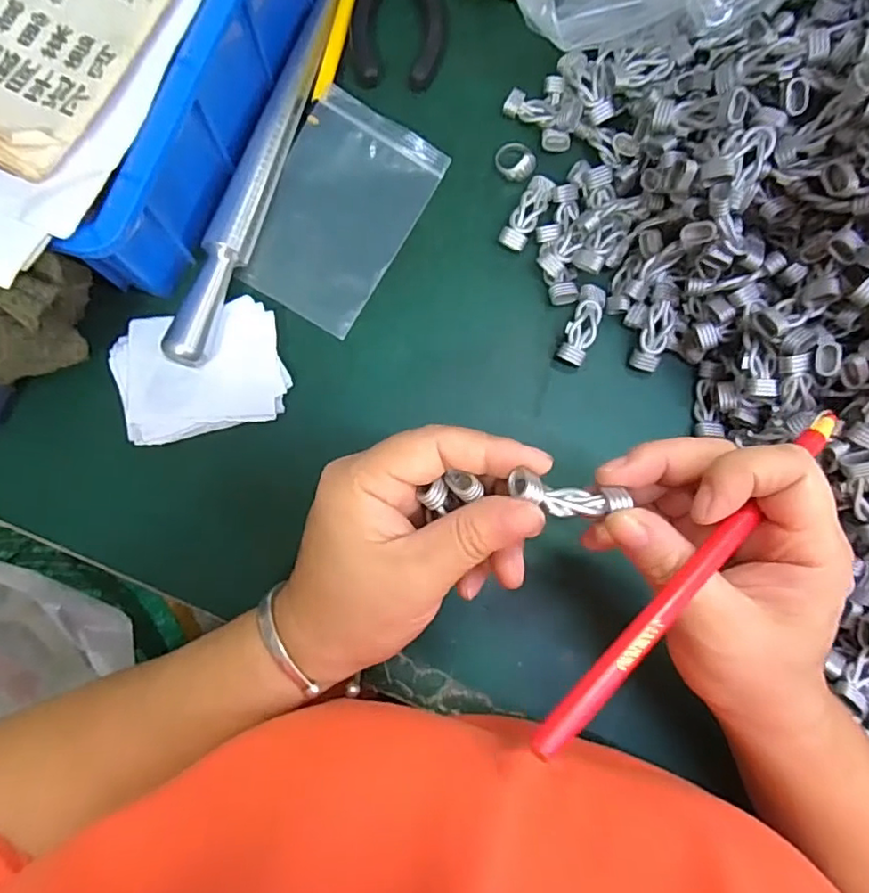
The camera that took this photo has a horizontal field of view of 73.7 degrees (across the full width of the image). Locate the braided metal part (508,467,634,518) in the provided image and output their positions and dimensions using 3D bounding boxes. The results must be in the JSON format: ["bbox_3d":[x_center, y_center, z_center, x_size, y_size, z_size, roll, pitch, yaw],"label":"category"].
[{"bbox_3d":[0.049,0.019,0.212,0.042,0.014,0.012,9,82,-11],"label":"braided metal part"}]

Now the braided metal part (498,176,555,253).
[{"bbox_3d":[0.053,-0.131,0.324,0.015,0.007,0.045,29,82,2],"label":"braided metal part"}]

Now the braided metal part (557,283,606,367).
[{"bbox_3d":[0.082,-0.068,0.318,0.016,0.007,0.046,22,82,1],"label":"braided metal part"}]

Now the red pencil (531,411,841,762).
[{"bbox_3d":[0.093,0.041,0.200,0.167,0.007,0.009,-40,86,-17],"label":"red pencil"}]

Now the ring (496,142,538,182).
[{"bbox_3d":[0.046,-0.163,0.329,0.023,0.009,0.021,0,83,-2],"label":"ring"}]

